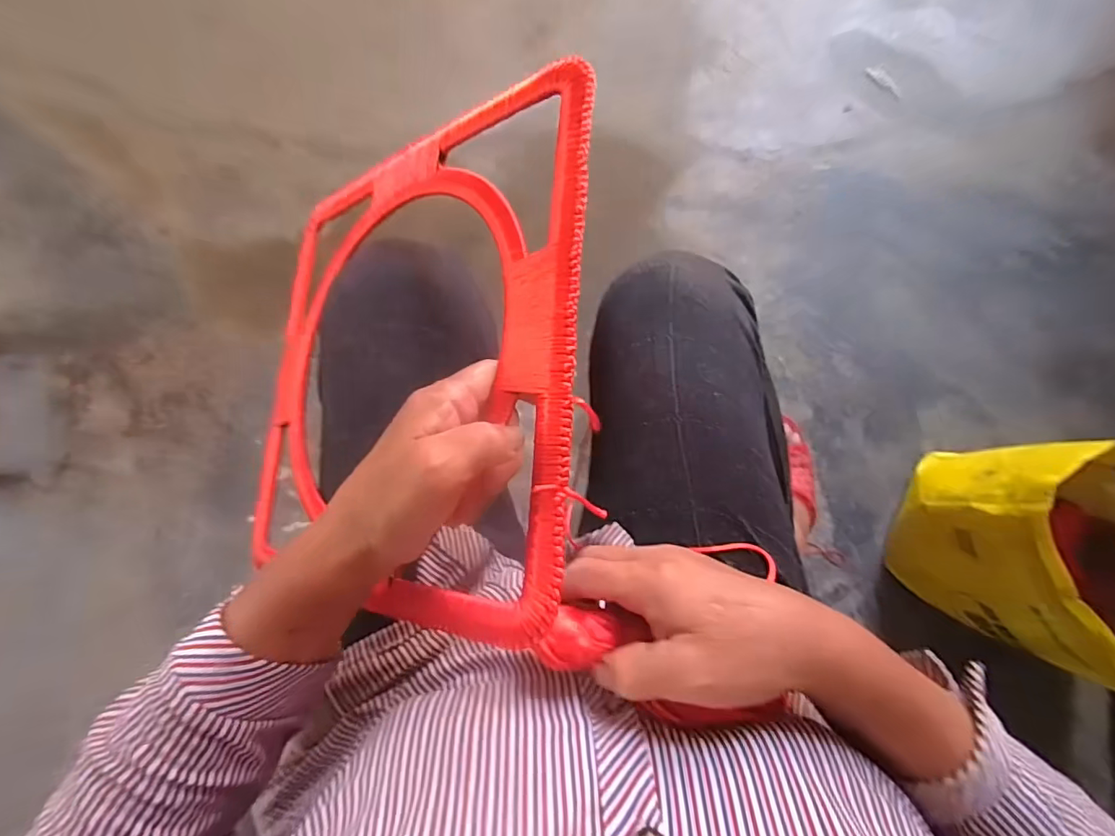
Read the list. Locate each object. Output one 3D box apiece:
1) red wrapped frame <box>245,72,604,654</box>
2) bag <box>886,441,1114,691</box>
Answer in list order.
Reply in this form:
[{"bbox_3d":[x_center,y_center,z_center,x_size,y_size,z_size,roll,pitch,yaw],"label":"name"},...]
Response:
[{"bbox_3d":[-0.116,-0.039,0.360,0.316,0.008,0.325,-4,78,38],"label":"red wrapped frame"},{"bbox_3d":[0.557,0.150,0.574,0.219,0.239,0.235,0,84,4],"label":"bag"}]

